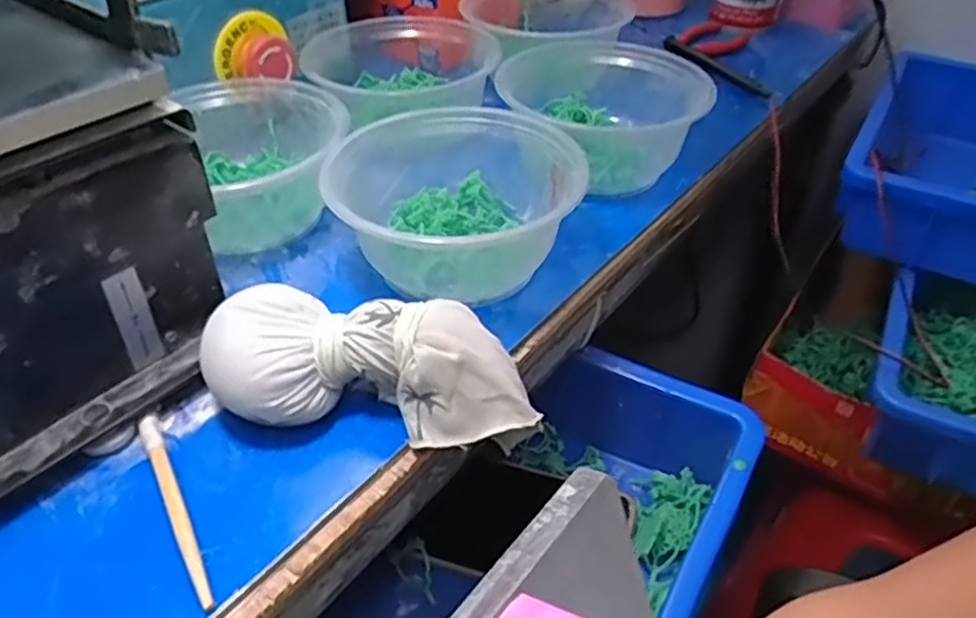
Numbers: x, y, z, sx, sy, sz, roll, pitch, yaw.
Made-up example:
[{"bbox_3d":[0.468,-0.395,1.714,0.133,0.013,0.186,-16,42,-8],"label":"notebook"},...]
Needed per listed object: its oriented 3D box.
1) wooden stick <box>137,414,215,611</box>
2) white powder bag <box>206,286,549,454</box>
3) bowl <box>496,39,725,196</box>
[{"bbox_3d":[-0.125,0.077,0.287,0.008,0.006,0.096,-21,45,-24],"label":"wooden stick"},{"bbox_3d":[-0.050,0.023,0.322,0.143,0.048,0.063,2,40,1],"label":"white powder bag"},{"bbox_3d":[0.076,-0.129,0.474,0.129,0.049,0.128,1,40,-1],"label":"bowl"}]

